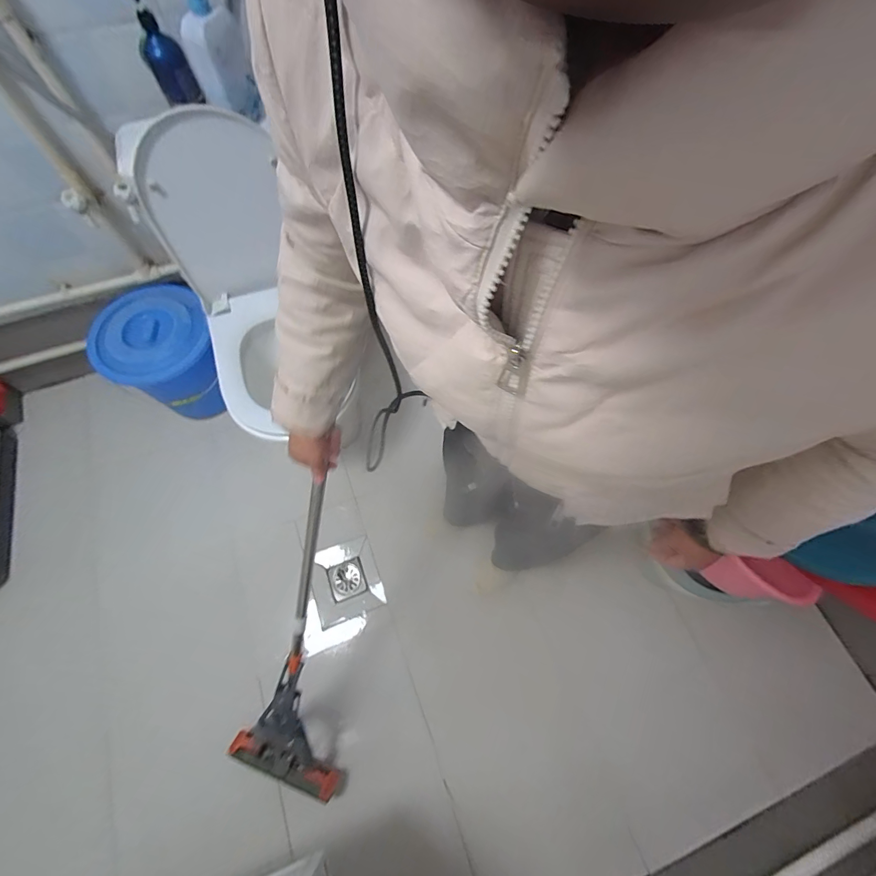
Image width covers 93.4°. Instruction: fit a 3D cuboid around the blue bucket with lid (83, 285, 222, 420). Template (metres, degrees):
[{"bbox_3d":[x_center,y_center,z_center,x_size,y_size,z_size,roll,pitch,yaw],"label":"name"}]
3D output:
[{"bbox_3d":[-0.813,-0.252,1.266,0.302,0.296,0.303,0,67,-1],"label":"blue bucket with lid"}]

